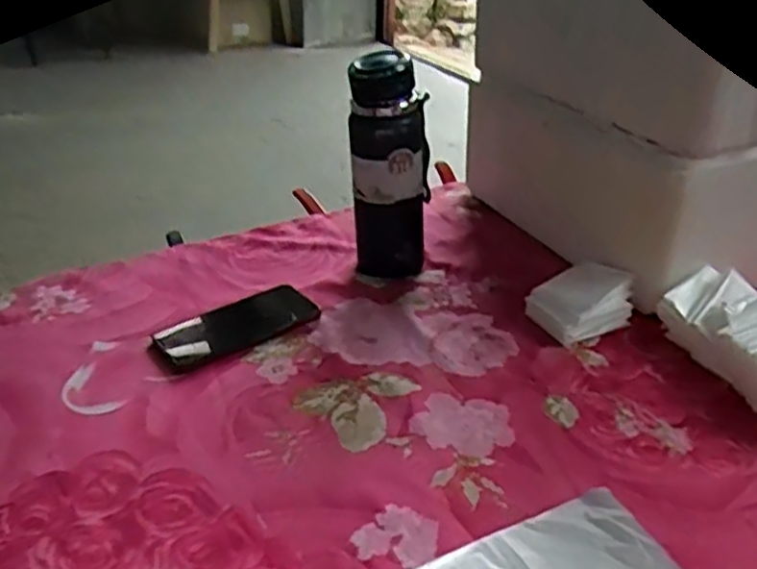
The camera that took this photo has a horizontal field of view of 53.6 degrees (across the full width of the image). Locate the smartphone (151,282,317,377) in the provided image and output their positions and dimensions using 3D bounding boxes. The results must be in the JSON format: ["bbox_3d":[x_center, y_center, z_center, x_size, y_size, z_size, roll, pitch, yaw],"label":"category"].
[{"bbox_3d":[-0.150,0.042,0.779,0.163,0.015,0.083,-24,36,-32],"label":"smartphone"}]

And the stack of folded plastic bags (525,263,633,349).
[{"bbox_3d":[0.206,0.018,0.760,0.096,0.051,0.072,-20,34,-28],"label":"stack of folded plastic bags"}]

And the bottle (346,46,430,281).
[{"bbox_3d":[0.013,-0.115,0.803,0.082,0.238,0.072,-1,30,2],"label":"bottle"}]

